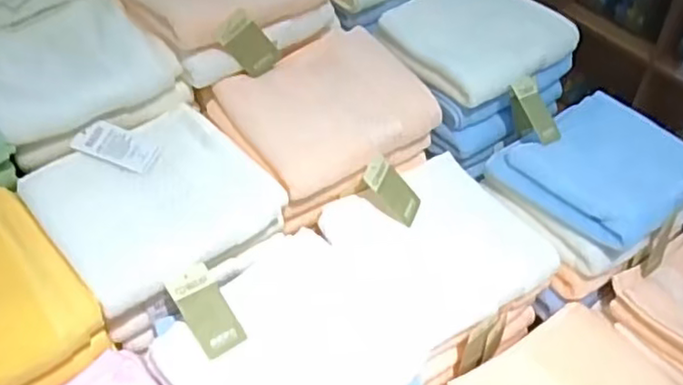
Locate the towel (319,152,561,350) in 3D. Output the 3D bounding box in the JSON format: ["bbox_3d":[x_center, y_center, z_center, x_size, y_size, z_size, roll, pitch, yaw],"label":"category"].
[{"bbox_3d":[0.100,0.053,0.681,0.178,0.045,0.185,-27,53,-22],"label":"towel"}]

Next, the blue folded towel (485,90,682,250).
[{"bbox_3d":[0.281,-0.032,0.704,0.183,0.031,0.163,-32,55,-26],"label":"blue folded towel"}]

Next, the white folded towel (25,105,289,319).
[{"bbox_3d":[-0.171,0.012,0.618,0.179,0.057,0.164,-33,55,-26],"label":"white folded towel"}]

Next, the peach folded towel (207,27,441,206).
[{"bbox_3d":[-0.015,-0.084,0.689,0.191,0.047,0.165,-28,53,-23],"label":"peach folded towel"}]

